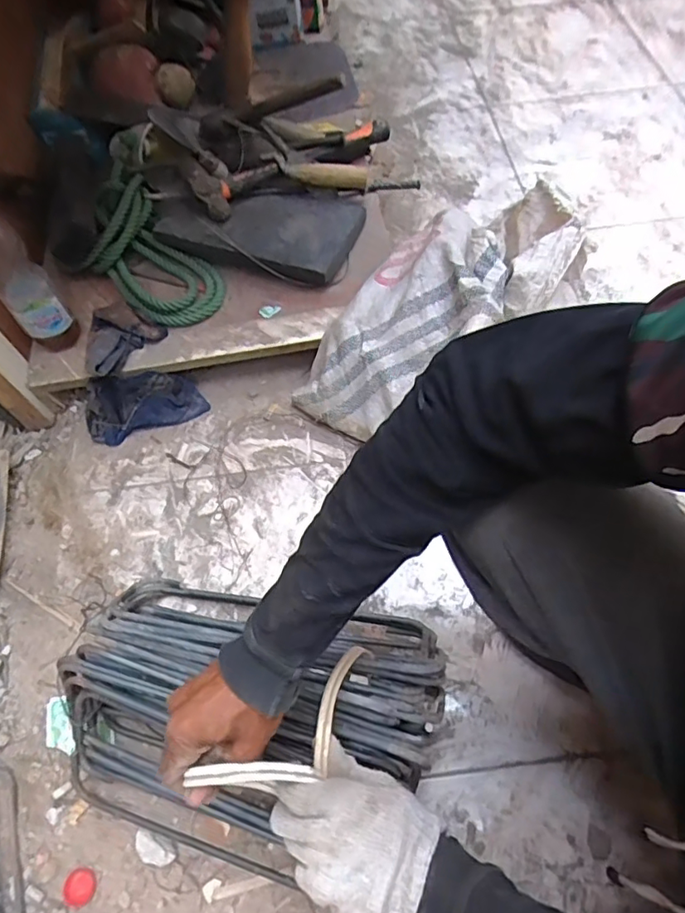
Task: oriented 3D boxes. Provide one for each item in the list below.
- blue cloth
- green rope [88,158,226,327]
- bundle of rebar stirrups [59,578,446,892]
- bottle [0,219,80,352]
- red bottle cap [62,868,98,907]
[{"bbox_3d":[-0.312,-0.121,0.808,0.166,0.121,0.147,-24,63,-11],"label":"blue cloth"},{"bbox_3d":[-0.308,-0.313,0.850,0.151,0.053,0.301,-34,78,-15],"label":"green rope"},{"bbox_3d":[-0.094,0.259,0.564,0.357,0.162,0.249,7,62,5],"label":"bundle of rebar stirrups"},{"bbox_3d":[-0.421,-0.227,0.722,0.062,0.235,0.054,-34,65,-15],"label":"bottle"},{"bbox_3d":[-0.267,0.438,0.561,0.033,0.007,0.031,-1,61,1],"label":"red bottle cap"}]

